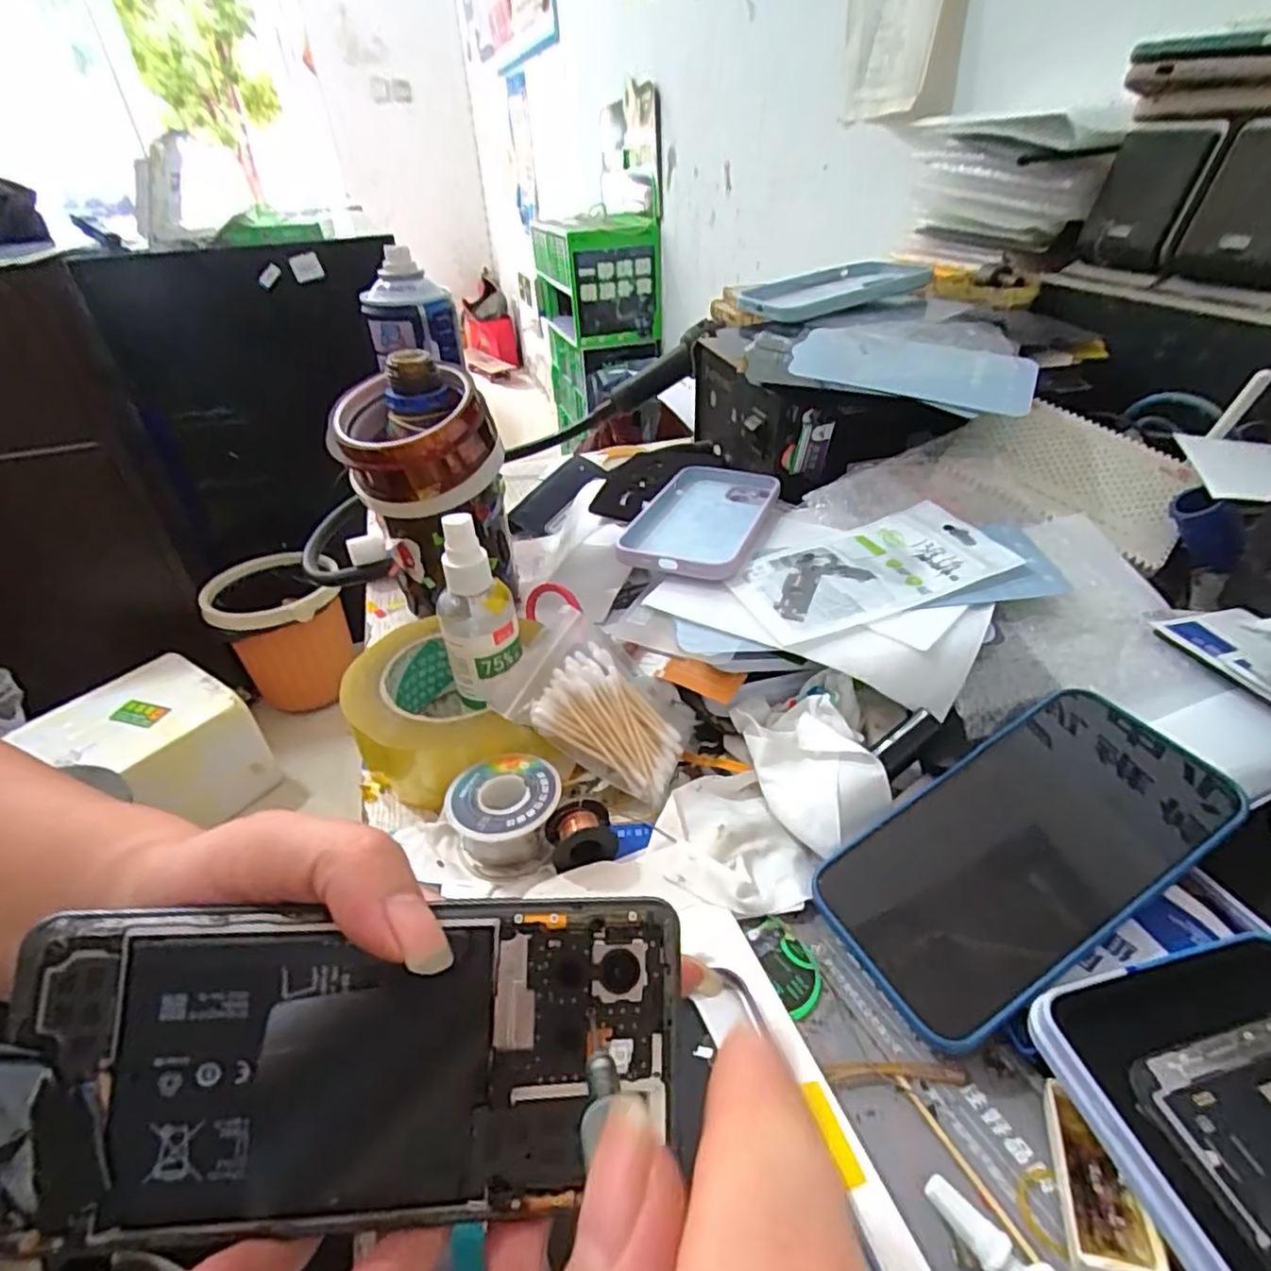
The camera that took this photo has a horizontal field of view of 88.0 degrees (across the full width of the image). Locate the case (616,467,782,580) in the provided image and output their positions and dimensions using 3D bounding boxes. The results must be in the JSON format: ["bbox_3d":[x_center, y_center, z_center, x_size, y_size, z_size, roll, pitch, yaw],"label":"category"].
[{"bbox_3d":[0.045,-0.085,0.441,0.081,0.013,0.153,10,39,17],"label":"case"}]

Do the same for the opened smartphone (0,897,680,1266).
[{"bbox_3d":[-0.069,0.108,0.165,0.157,0.004,0.073,1,80,-7],"label":"opened smartphone"}]

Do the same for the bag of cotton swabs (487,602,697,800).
[{"bbox_3d":[-0.018,0.038,0.354,0.100,0.023,0.072,37,55,-4],"label":"bag of cotton swabs"}]

